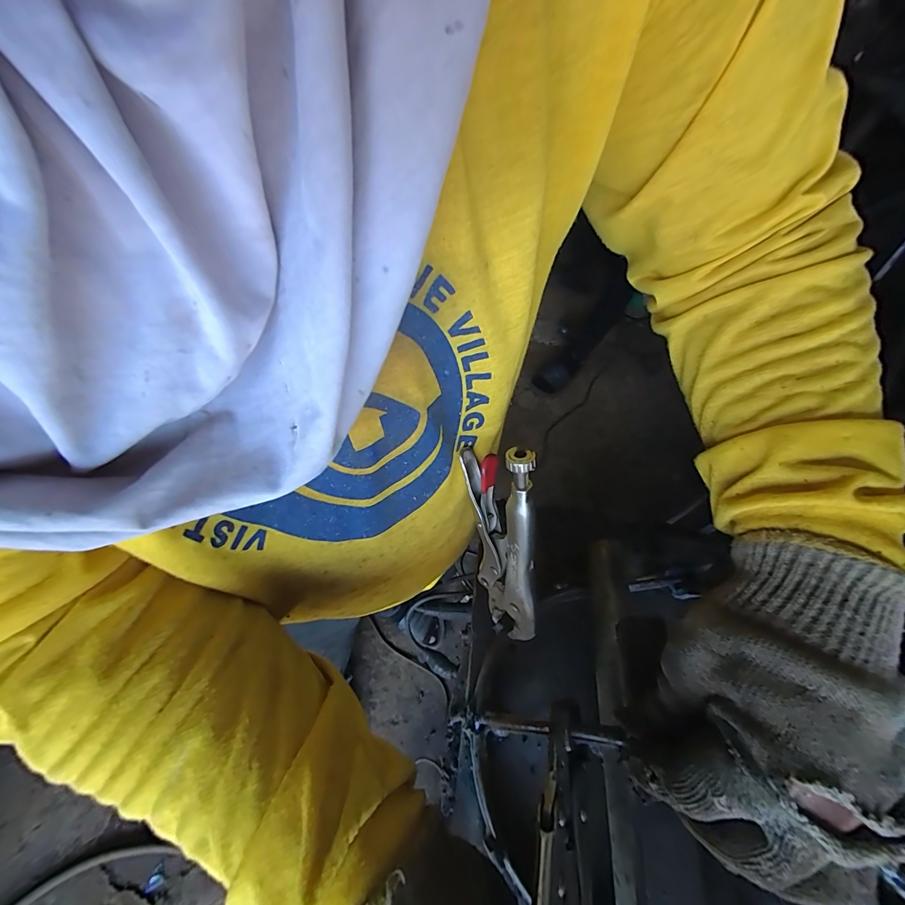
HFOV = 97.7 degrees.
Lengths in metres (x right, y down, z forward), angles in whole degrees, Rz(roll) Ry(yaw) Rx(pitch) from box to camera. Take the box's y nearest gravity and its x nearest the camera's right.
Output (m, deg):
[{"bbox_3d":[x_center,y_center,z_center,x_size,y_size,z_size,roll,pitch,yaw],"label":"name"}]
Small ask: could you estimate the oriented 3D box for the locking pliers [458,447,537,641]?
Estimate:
[{"bbox_3d":[0.033,0.068,0.266,0.024,0.178,0.045,-19,36,-15],"label":"locking pliers"}]

